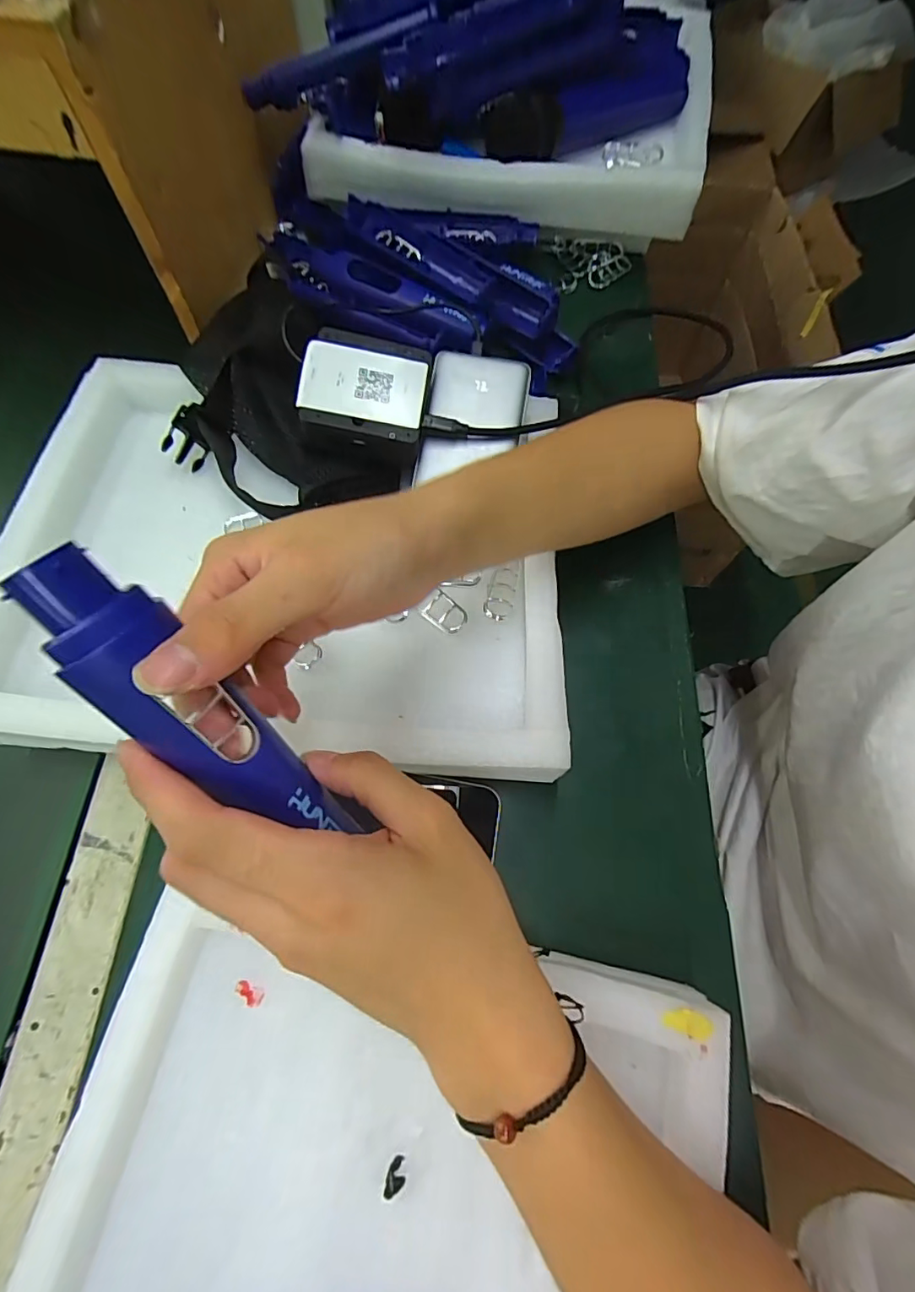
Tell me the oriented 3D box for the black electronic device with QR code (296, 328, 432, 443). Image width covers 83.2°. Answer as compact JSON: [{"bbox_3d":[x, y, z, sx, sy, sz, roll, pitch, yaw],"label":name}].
[{"bbox_3d":[-0.062,-0.174,0.343,0.080,0.019,0.068,6,68,1],"label":"black electronic device with QR code"}]

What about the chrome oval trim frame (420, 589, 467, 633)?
[{"bbox_3d":[-0.008,-0.021,0.344,0.030,0.009,0.020,43,73,15],"label":"chrome oval trim frame"}]

